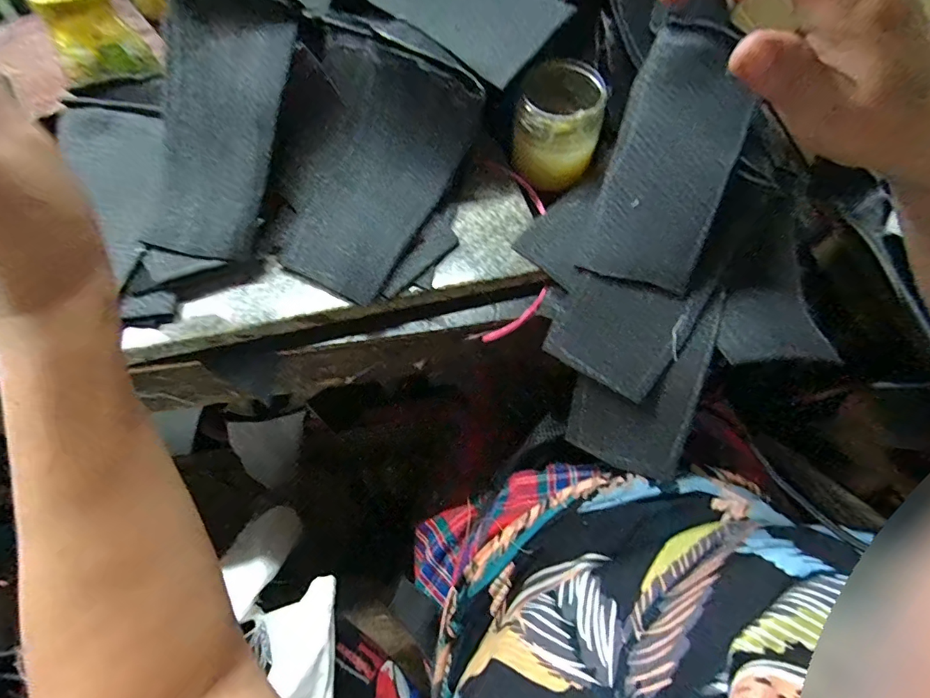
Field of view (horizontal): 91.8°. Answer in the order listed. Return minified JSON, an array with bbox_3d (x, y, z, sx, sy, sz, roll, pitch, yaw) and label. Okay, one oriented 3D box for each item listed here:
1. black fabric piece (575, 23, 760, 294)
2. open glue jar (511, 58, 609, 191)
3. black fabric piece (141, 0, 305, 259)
[{"bbox_3d":[0.159,-0.146,0.347,0.086,0.008,0.191,19,95,13],"label":"black fabric piece"},{"bbox_3d":[0.081,-0.198,0.394,0.070,0.073,0.075,1,63,-3],"label":"open glue jar"},{"bbox_3d":[-0.186,-0.171,0.337,0.091,0.018,0.195,9,93,1],"label":"black fabric piece"}]

